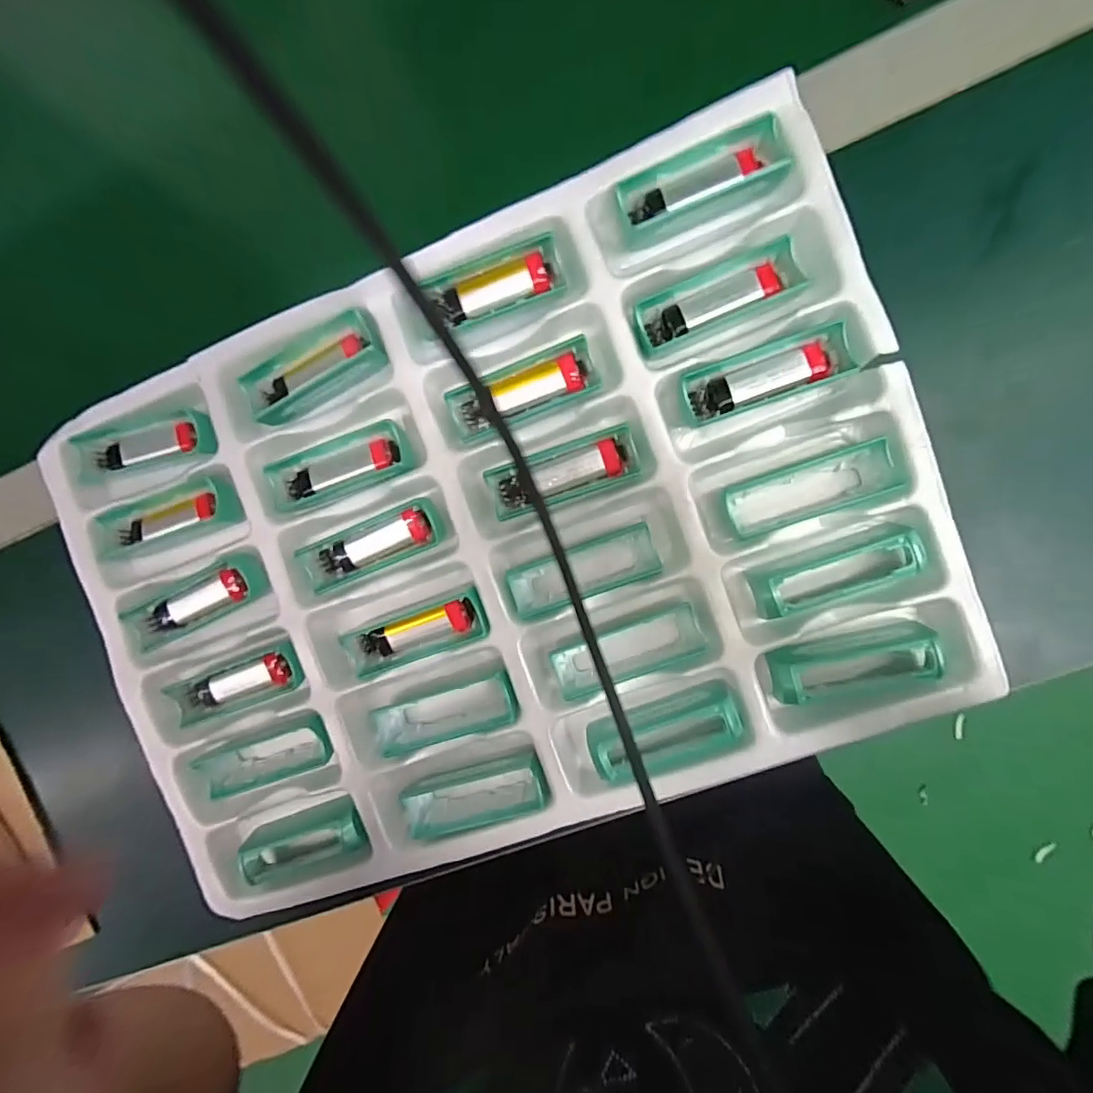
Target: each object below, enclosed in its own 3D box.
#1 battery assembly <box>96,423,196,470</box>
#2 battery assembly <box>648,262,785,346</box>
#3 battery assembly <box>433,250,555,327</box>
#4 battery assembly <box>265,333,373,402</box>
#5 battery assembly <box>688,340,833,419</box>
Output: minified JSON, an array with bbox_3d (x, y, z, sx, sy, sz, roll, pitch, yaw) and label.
[{"bbox_3d":[-0.234,-0.057,0.297,0.068,0.007,0.016,-11,93,6],"label":"battery assembly"},{"bbox_3d":[0.083,-0.121,0.257,0.066,0.010,0.016,-21,92,7],"label":"battery assembly"},{"bbox_3d":[-0.027,-0.135,0.269,0.062,0.009,0.018,-17,92,7],"label":"battery assembly"},{"bbox_3d":[-0.129,-0.099,0.282,0.069,0.007,0.011,-24,92,7],"label":"battery assembly"},{"bbox_3d":[0.109,-0.083,0.261,0.069,0.017,0.017,-18,92,7],"label":"battery assembly"}]

